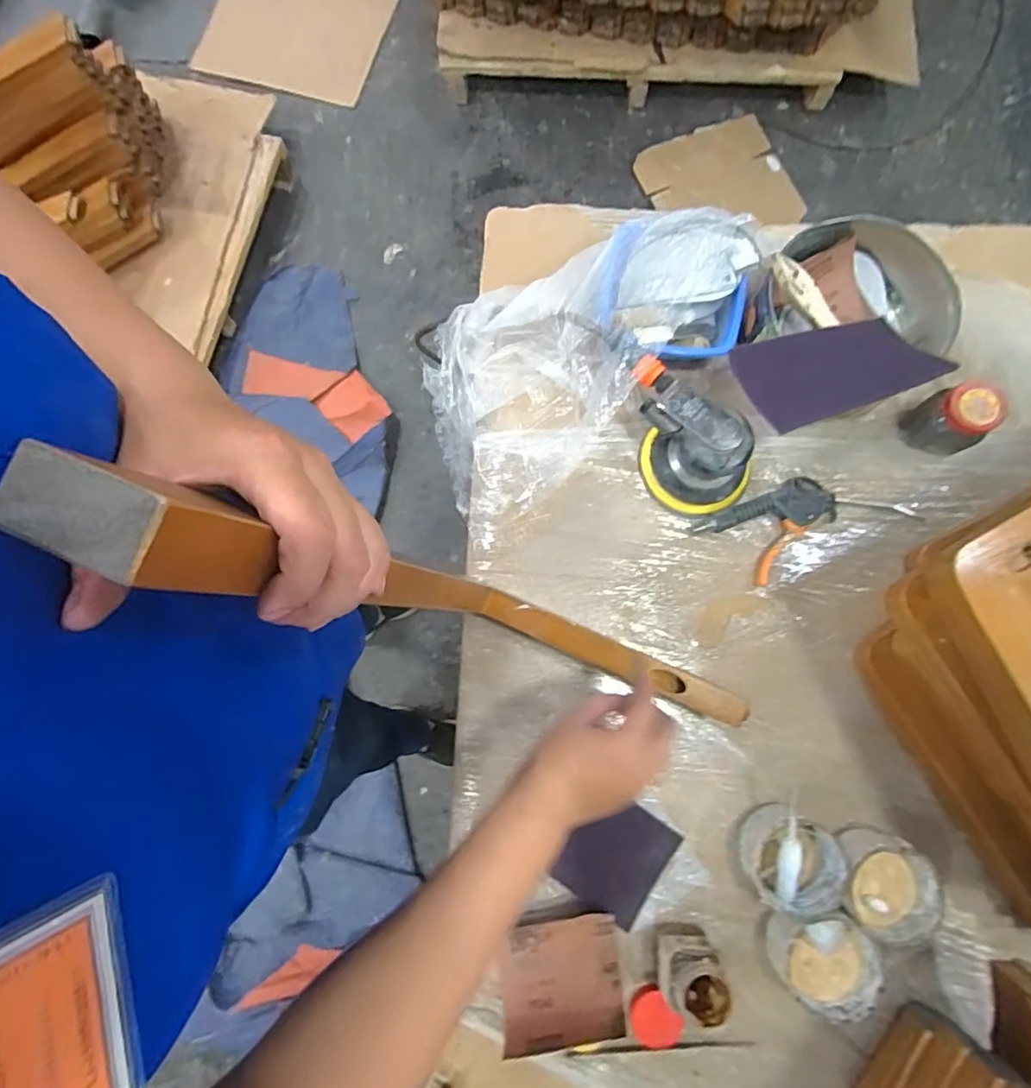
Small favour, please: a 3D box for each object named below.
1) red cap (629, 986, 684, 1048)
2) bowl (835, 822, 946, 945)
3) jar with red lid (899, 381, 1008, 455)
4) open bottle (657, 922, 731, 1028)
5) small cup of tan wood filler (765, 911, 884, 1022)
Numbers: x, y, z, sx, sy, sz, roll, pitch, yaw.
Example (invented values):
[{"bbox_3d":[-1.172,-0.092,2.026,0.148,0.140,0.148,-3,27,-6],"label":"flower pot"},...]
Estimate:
[{"bbox_3d":[0.125,0.430,0.511,0.044,0.017,0.041,0,78,0],"label":"red cap"},{"bbox_3d":[0.336,0.311,0.515,0.088,0.047,0.085,0,78,0],"label":"bowl"},{"bbox_3d":[0.449,-0.128,0.582,0.058,0.080,0.051,12,78,2],"label":"jar with red lid"},{"bbox_3d":[0.150,0.373,0.494,0.053,0.070,0.050,1,78,0],"label":"open bottle"},{"bbox_3d":[0.274,0.368,0.507,0.084,0.053,0.077,0,78,0],"label":"small cup of tan wood filler"}]

